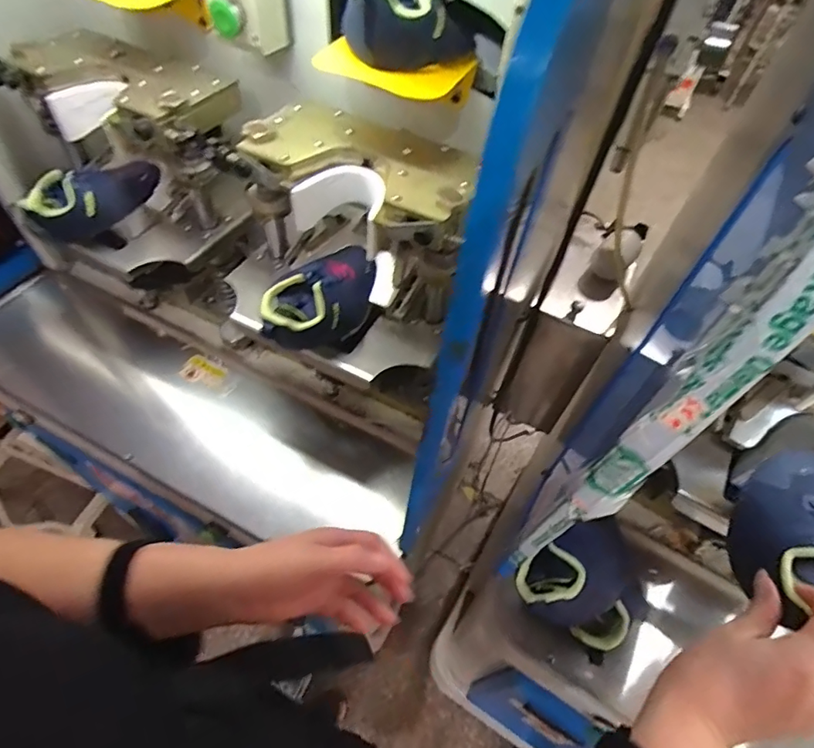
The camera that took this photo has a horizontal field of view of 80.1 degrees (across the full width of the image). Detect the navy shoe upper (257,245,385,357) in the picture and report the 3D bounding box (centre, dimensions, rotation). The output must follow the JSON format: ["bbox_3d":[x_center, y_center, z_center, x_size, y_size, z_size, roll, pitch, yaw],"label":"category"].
[{"bbox_3d":[-0.098,-0.086,0.601,0.098,0.084,0.188,28,57,14],"label":"navy shoe upper"}]

